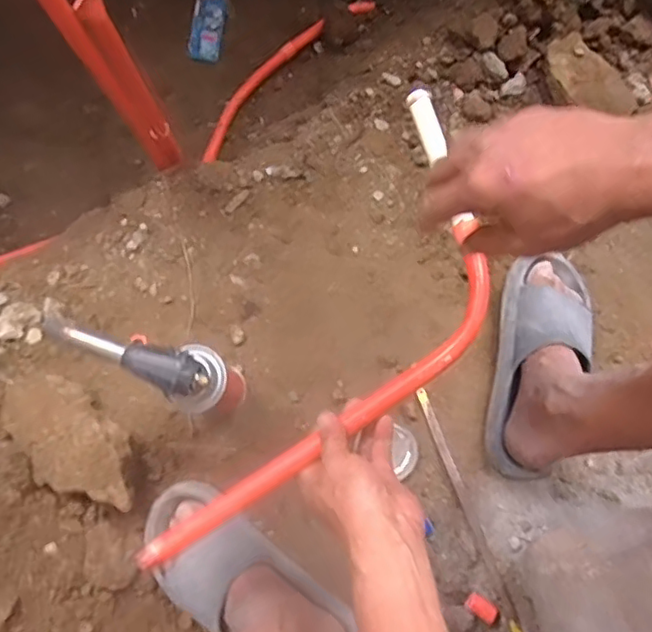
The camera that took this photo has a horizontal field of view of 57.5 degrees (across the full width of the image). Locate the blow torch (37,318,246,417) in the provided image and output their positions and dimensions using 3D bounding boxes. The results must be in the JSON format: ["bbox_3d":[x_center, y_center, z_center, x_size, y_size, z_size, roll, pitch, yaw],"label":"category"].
[{"bbox_3d":[-0.163,0.053,0.632,0.149,0.244,0.063,28,79,6],"label":"blow torch"}]

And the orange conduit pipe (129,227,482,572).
[{"bbox_3d":[-0.003,0.076,0.536,0.392,0.034,0.090,-38,80,-5],"label":"orange conduit pipe"}]

